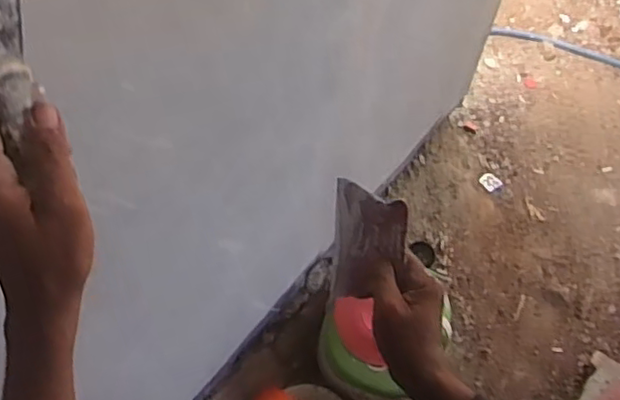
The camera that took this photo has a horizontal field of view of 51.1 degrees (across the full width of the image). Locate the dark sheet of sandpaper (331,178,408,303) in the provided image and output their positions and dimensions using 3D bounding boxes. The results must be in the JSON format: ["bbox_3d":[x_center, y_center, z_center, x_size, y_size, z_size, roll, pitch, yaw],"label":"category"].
[{"bbox_3d":[0.055,0.046,0.635,0.083,0.009,0.117,10,101,41],"label":"dark sheet of sandpaper"}]

